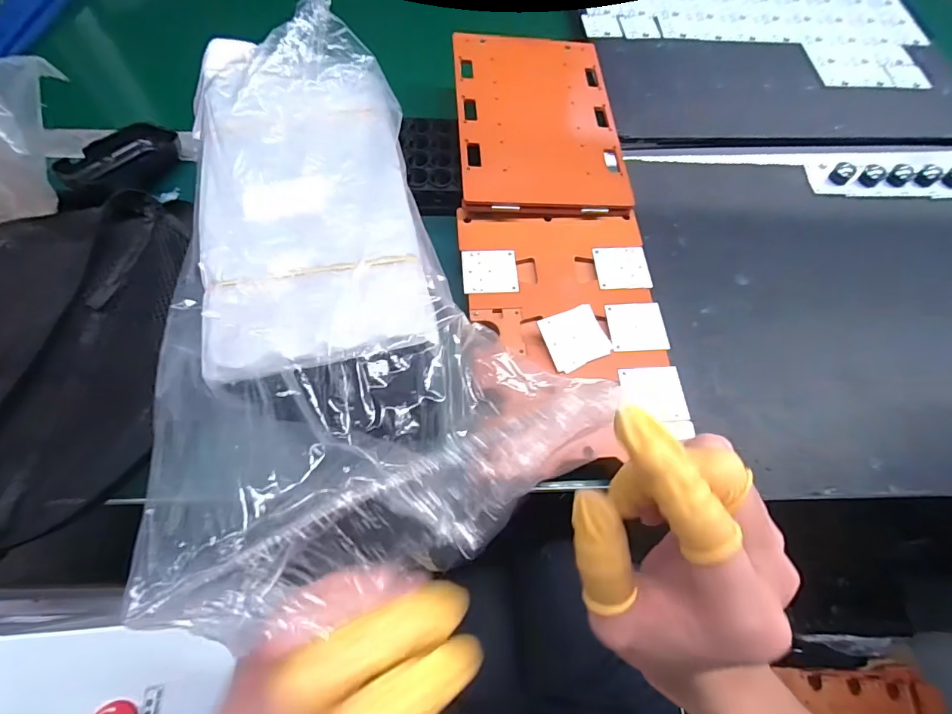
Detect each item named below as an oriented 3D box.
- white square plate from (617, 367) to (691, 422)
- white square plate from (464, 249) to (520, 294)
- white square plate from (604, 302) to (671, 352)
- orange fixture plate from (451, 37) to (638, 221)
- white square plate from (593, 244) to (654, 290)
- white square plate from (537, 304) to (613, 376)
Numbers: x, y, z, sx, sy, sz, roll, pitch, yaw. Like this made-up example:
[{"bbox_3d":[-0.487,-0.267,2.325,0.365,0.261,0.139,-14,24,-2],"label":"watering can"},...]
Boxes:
[{"bbox_3d":[0.138,0.029,0.345,0.048,0.004,0.043,-3,67,-2],"label":"white square plate"},{"bbox_3d":[0.013,-0.076,0.387,0.048,0.004,0.045,-2,67,-3],"label":"white square plate"},{"bbox_3d":[0.135,-0.026,0.370,0.047,0.004,0.044,-3,65,-3],"label":"white square plate"},{"bbox_3d":[0.062,-0.240,0.451,0.158,0.025,0.232,-1,65,-4],"label":"orange fixture plate"},{"bbox_3d":[0.132,-0.081,0.398,0.048,0.004,0.045,-3,67,-3],"label":"white square plate"},{"bbox_3d":[0.081,-0.016,0.358,0.051,0.004,0.046,-20,81,-14],"label":"white square plate"}]

